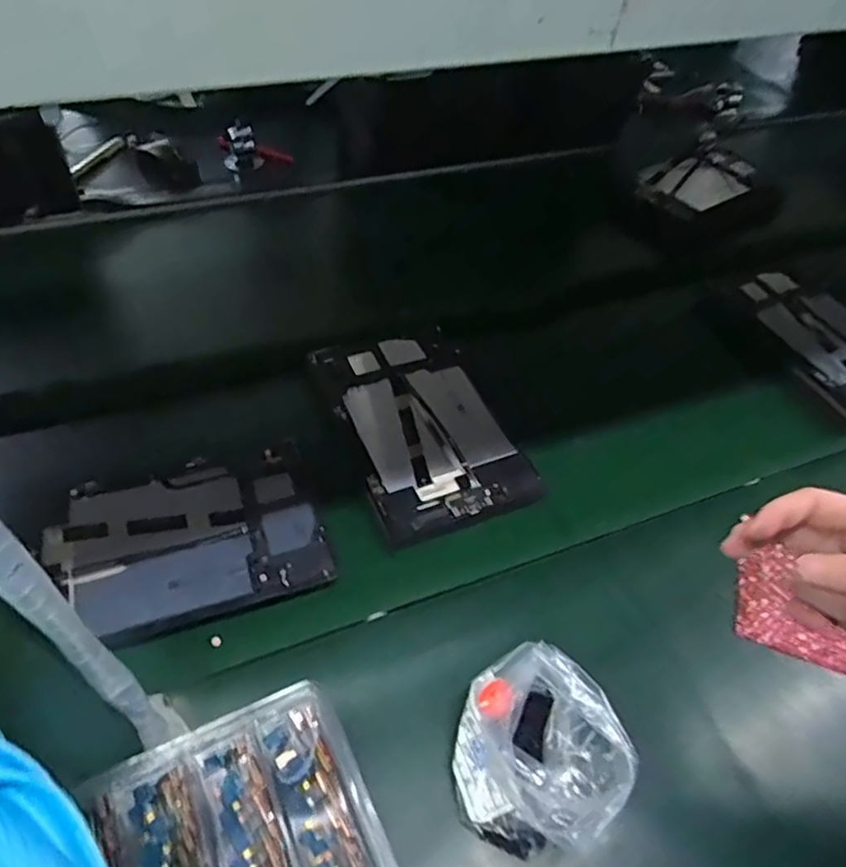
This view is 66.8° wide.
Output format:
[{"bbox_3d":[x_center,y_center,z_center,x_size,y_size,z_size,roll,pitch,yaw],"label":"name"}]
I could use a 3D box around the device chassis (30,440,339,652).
[{"bbox_3d":[-0.190,0.086,0.524,0.207,0.014,0.145,-13,51,-17],"label":"device chassis"}]

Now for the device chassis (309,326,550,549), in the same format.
[{"bbox_3d":[-0.005,-0.015,0.625,0.150,0.014,0.250,-17,52,-20],"label":"device chassis"}]

